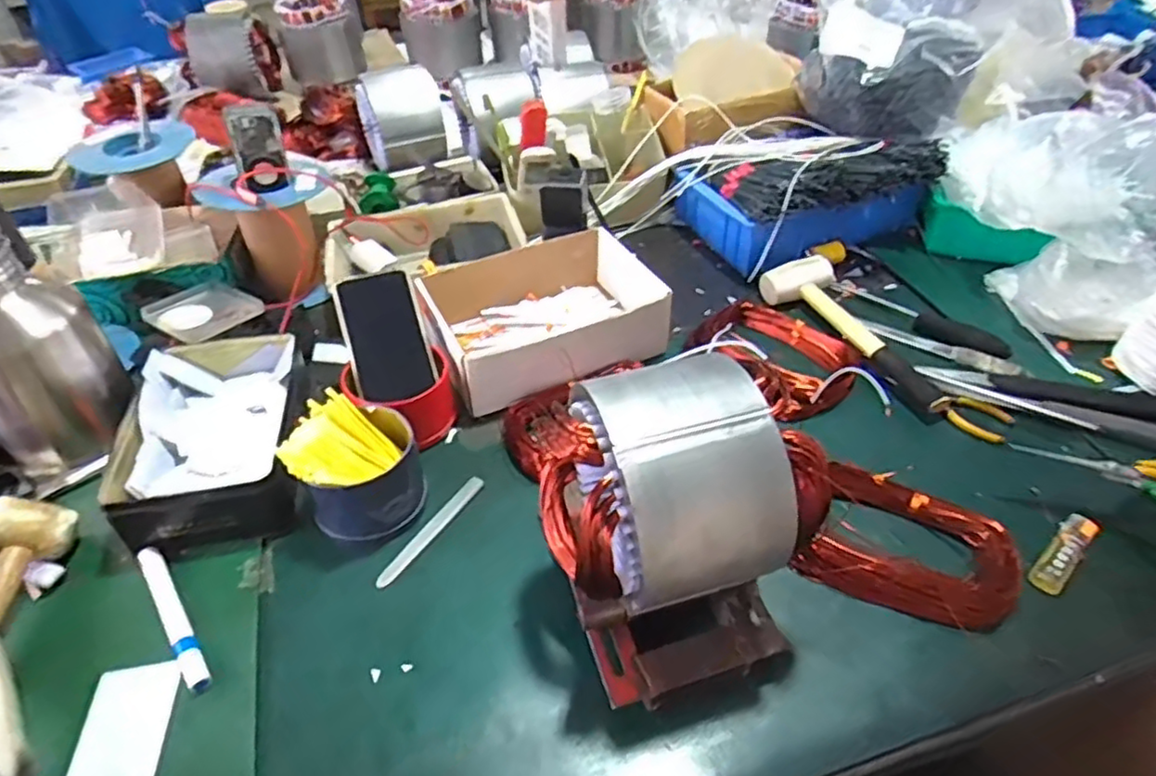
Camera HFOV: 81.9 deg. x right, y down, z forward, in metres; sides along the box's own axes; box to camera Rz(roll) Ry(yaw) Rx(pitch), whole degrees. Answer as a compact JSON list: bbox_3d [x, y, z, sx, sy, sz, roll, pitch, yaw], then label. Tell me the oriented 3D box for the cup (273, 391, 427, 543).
[{"bbox_3d":[-0.194,0.063,0.581,0.102,0.086,0.117,-19,46,-17],"label":"cup"}]

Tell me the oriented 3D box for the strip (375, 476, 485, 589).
[{"bbox_3d":[-0.127,0.123,0.584,0.014,0.004,0.131,29,48,17],"label":"strip"}]

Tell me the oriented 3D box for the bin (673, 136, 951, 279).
[{"bbox_3d":[0.306,-0.268,0.897,0.302,0.120,0.224,-17,46,-14],"label":"bin"}]

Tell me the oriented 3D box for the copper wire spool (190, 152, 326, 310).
[{"bbox_3d":[-0.389,-0.187,0.827,0.136,0.140,0.125,-1,44,1],"label":"copper wire spool"}]

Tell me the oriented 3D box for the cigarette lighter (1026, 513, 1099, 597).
[{"bbox_3d":[0.399,0.131,0.544,0.088,0.014,0.023,-33,52,-28],"label":"cigarette lighter"}]

